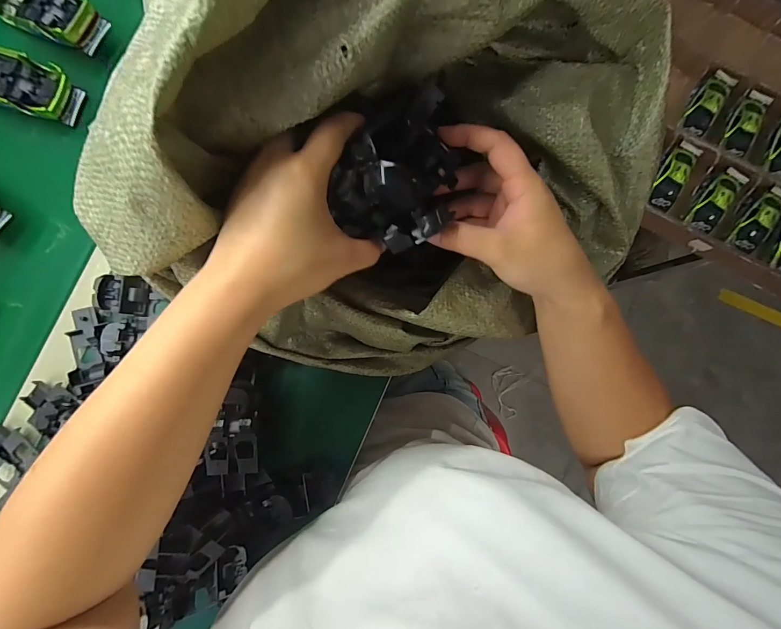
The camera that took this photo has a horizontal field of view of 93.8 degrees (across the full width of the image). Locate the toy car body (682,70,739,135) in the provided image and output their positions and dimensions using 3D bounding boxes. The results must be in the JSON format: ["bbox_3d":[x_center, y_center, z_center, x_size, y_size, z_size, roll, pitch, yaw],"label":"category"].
[{"bbox_3d":[0.554,-0.369,0.641,0.051,0.025,0.120,32,85,-1],"label":"toy car body"}]

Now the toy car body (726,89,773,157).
[{"bbox_3d":[0.627,-0.333,0.646,0.052,0.046,0.114,16,101,-3],"label":"toy car body"}]

